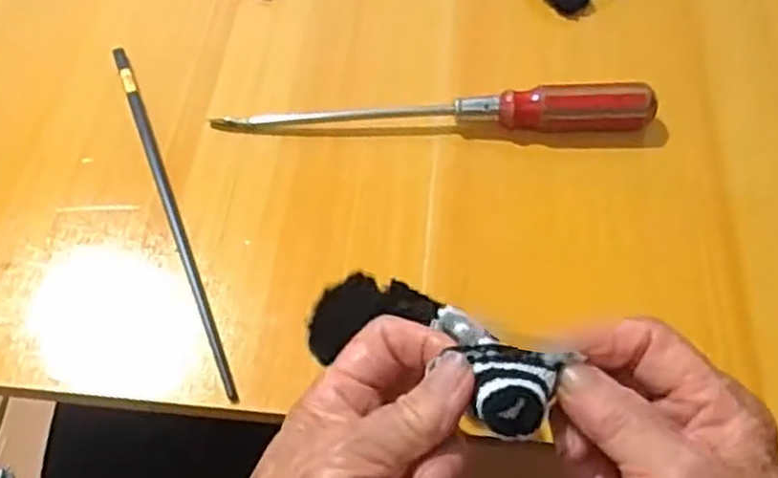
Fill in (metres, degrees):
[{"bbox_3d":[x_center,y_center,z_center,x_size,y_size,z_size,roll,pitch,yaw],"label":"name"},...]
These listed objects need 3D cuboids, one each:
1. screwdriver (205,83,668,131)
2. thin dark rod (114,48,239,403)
[{"bbox_3d":[0.025,-0.075,0.429,0.240,0.025,0.024,0,56,4],"label":"screwdriver"},{"bbox_3d":[-0.117,-0.020,0.405,0.007,0.011,0.238,-21,57,-10],"label":"thin dark rod"}]

